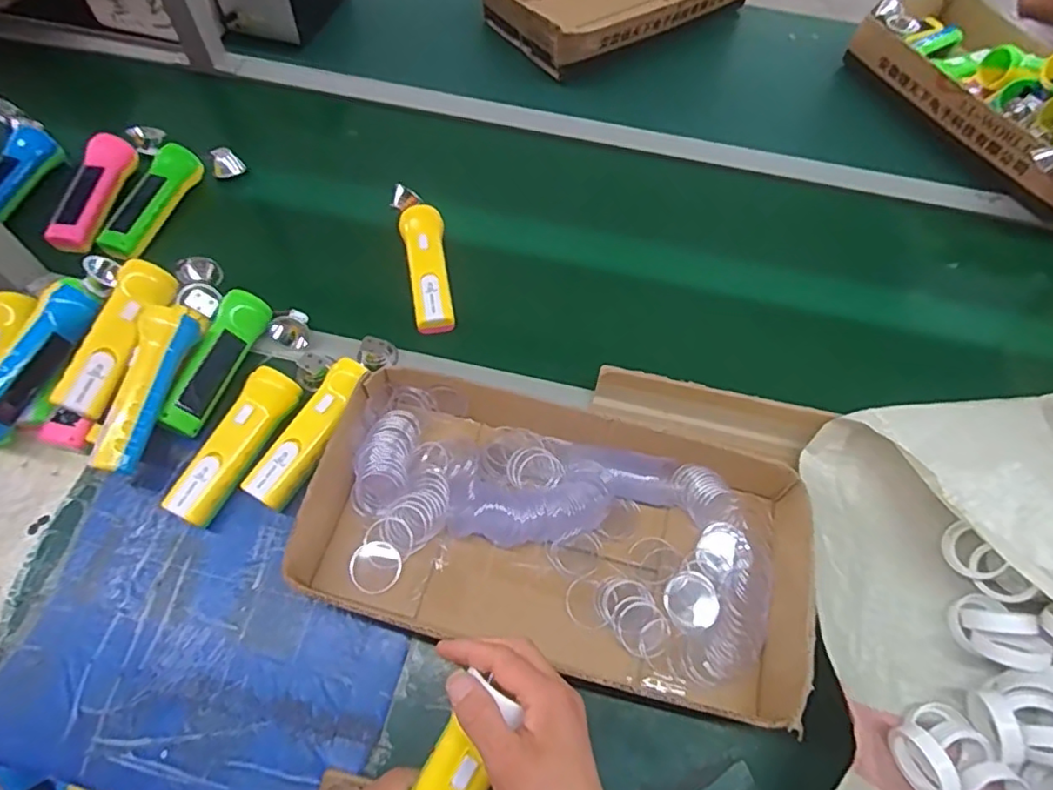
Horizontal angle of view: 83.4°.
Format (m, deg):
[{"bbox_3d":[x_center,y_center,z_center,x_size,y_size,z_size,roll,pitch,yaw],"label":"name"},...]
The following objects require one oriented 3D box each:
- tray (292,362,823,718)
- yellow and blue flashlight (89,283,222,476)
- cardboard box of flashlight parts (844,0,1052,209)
[{"bbox_3d":[0.036,0.108,0.547,0.432,0.061,0.269,15,61,6],"label":"tray"},{"bbox_3d":[-0.358,-0.032,0.566,0.047,0.048,0.209,11,61,3],"label":"yellow and blue flashlight"},{"bbox_3d":[0.709,-0.455,0.845,0.271,0.116,0.460,-22,64,-14],"label":"cardboard box of flashlight parts"}]

